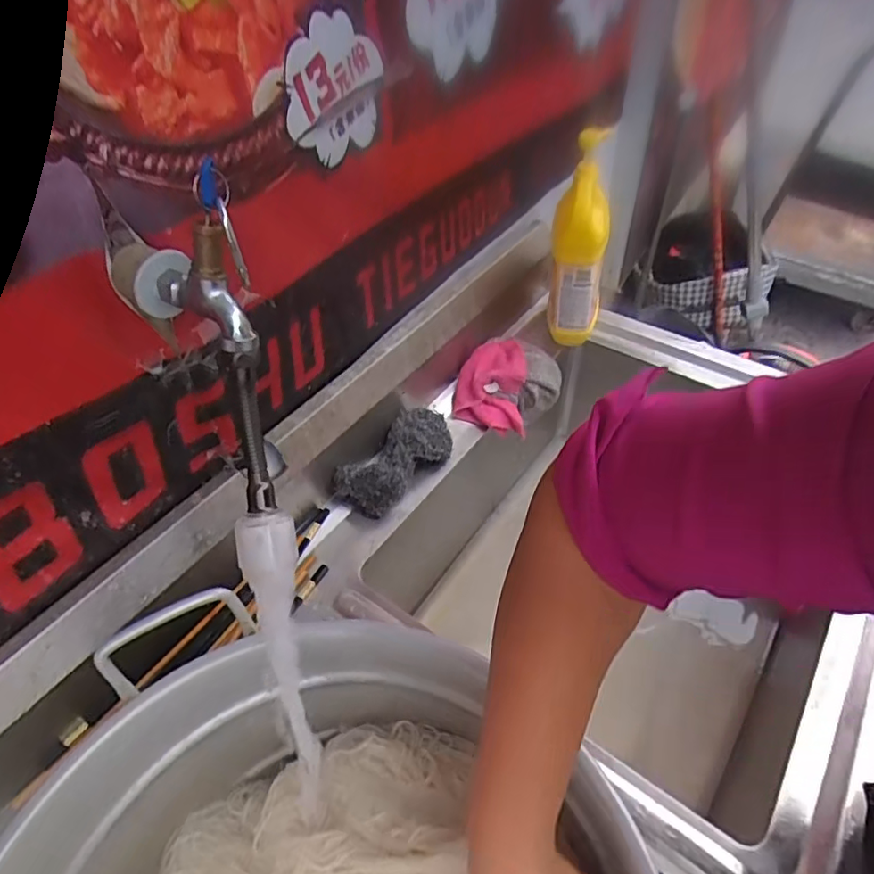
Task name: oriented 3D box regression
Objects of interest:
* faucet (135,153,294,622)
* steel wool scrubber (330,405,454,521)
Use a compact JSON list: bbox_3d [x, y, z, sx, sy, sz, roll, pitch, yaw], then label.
[{"bbox_3d":[-0.148,-0.015,0.394,0.081,0.298,0.052,-6,14,1],"label":"faucet"},{"bbox_3d":[-0.042,0.023,0.690,0.071,0.063,0.153,23,55,24],"label":"steel wool scrubber"}]

